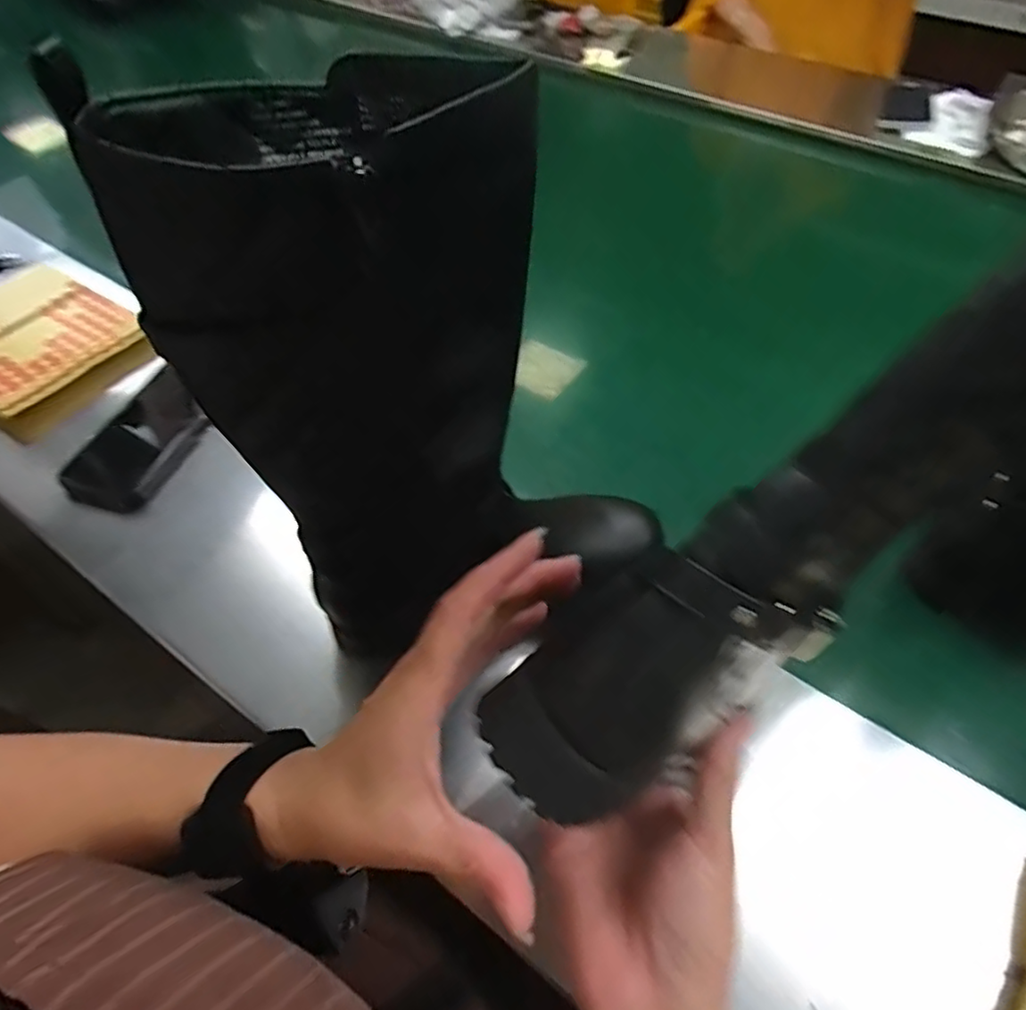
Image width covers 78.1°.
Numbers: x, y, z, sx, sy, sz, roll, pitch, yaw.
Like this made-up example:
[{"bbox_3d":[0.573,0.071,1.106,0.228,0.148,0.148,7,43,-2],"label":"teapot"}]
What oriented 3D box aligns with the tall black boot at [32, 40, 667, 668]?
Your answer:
[{"bbox_3d":[-0.029,-0.050,0.376,0.242,0.380,0.091,-27,59,-18],"label":"tall black boot"}]

